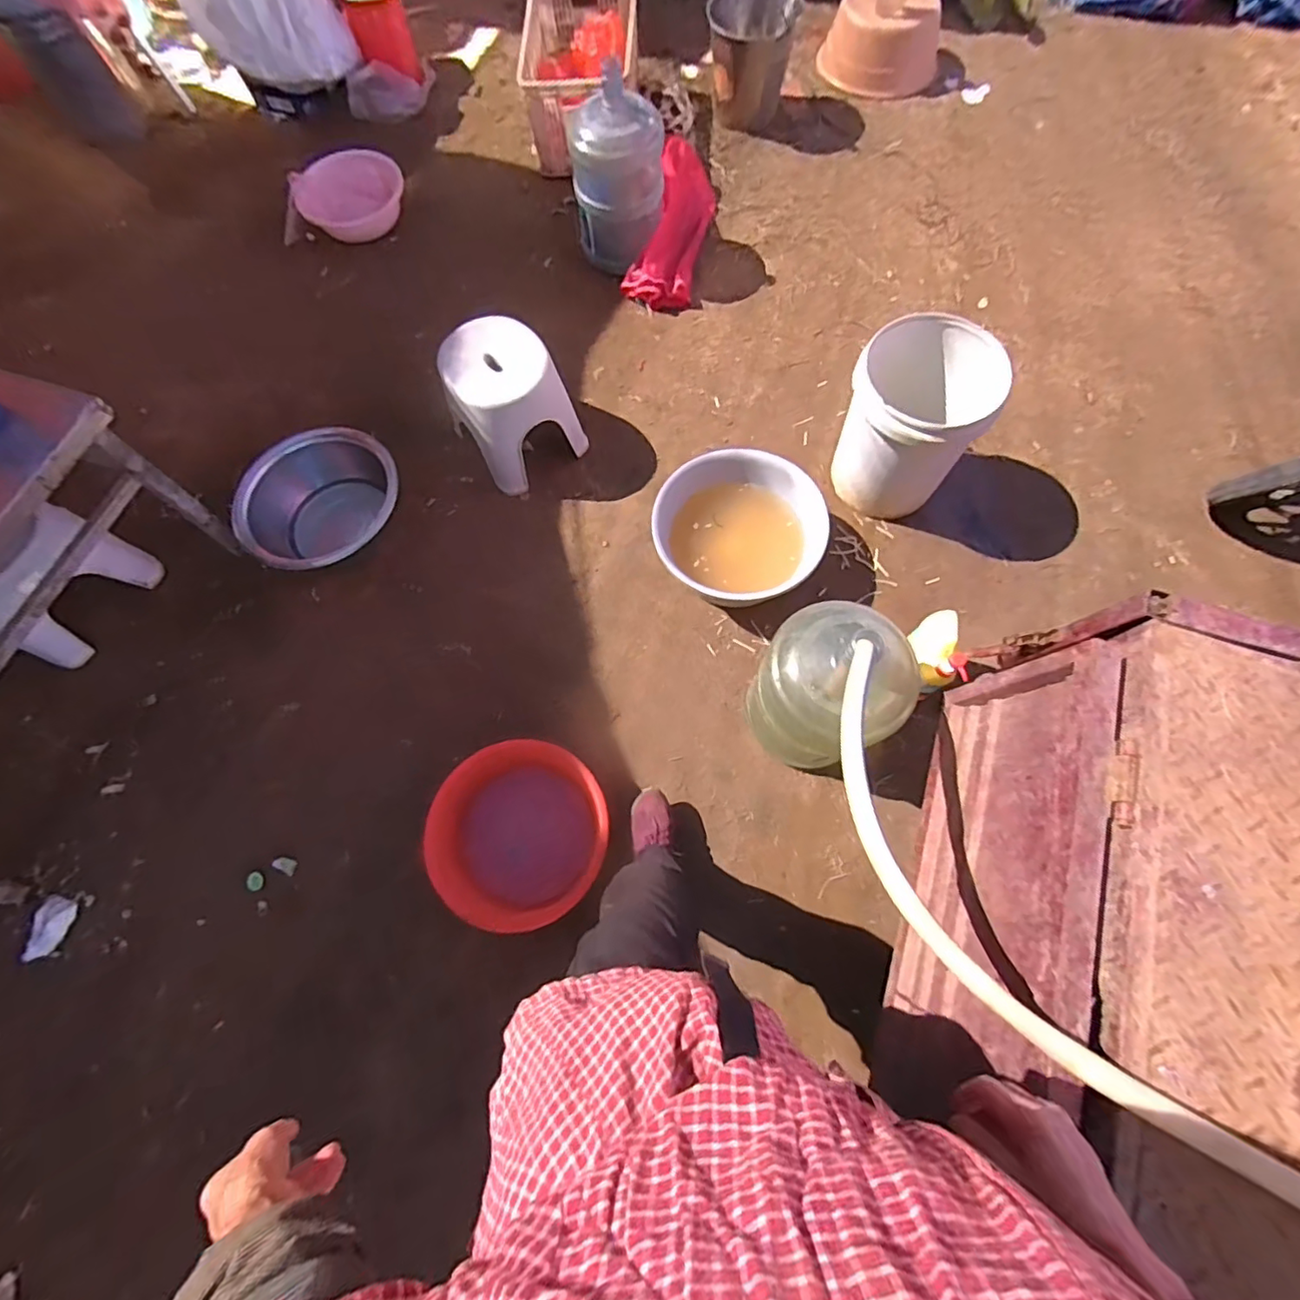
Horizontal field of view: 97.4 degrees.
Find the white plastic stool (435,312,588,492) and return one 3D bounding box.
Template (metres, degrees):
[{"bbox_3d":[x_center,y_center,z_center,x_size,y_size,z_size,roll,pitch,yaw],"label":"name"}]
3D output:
[{"bbox_3d":[-0.395,-0.674,1.556,0.295,0.256,0.348,-37,72,-12],"label":"white plastic stool"}]

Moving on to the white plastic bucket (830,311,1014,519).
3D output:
[{"bbox_3d":[0.644,-0.561,1.424,0.302,0.379,0.359,34,74,14],"label":"white plastic bucket"}]

